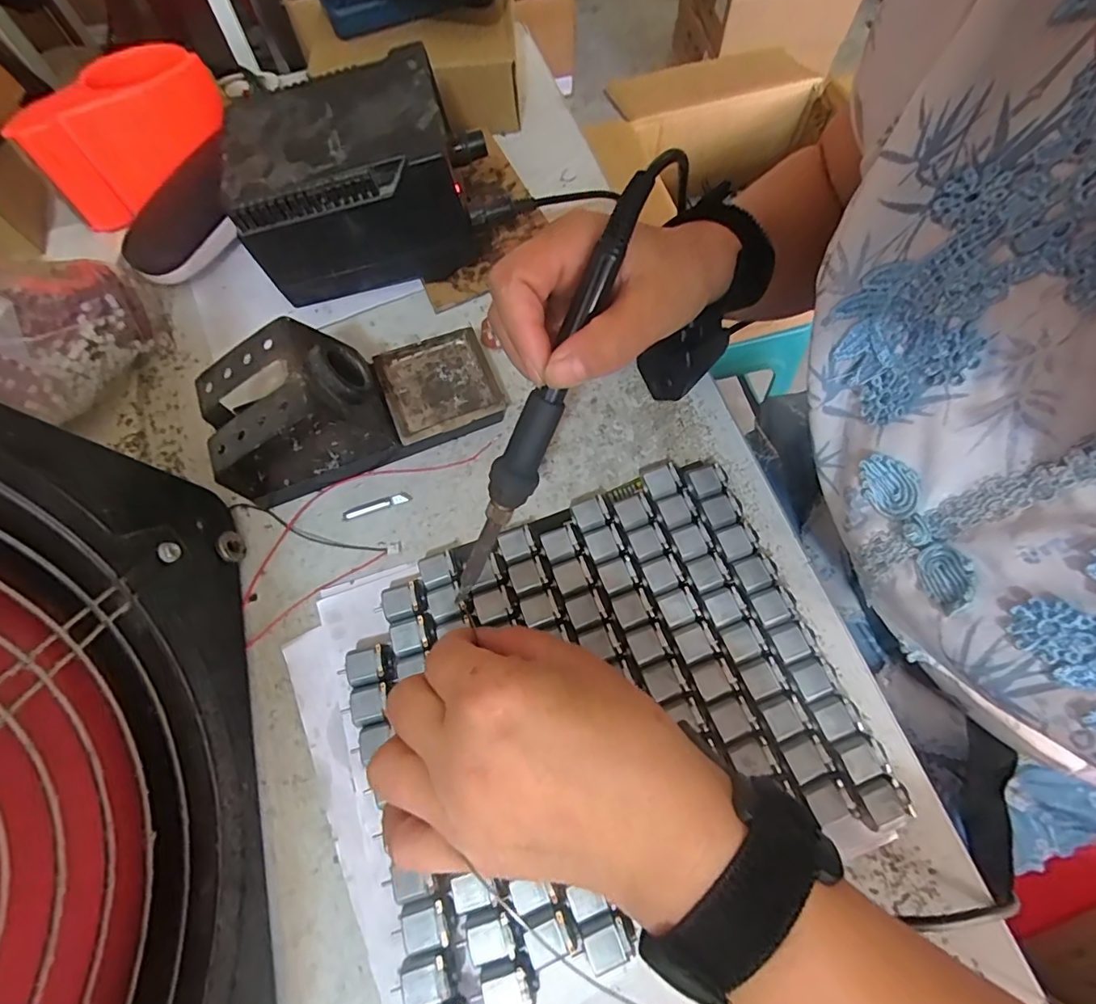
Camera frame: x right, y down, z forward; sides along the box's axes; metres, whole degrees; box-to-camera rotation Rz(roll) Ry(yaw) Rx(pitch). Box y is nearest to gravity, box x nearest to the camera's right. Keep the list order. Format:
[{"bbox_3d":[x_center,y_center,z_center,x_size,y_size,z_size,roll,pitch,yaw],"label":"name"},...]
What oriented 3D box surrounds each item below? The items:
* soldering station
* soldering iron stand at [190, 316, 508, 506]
[{"bbox_3d":[-0.123,-0.220,0.362,0.160,0.094,0.109,-12,68,-3],"label":"soldering station"},{"bbox_3d":[-0.117,-0.066,0.312,0.169,0.073,0.072,-22,69,-7],"label":"soldering iron stand"}]

